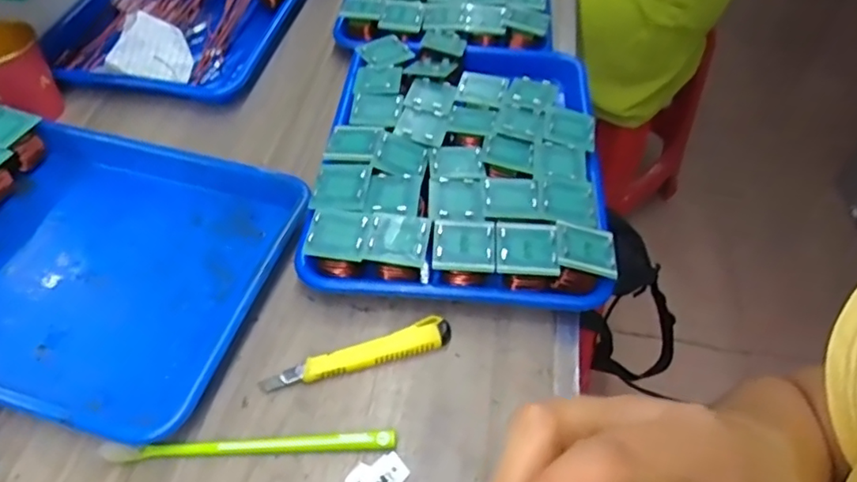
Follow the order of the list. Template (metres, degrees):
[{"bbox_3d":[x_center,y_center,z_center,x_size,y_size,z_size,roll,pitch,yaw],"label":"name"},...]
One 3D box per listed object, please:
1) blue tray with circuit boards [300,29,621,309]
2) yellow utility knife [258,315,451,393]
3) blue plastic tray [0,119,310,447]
[{"bbox_3d":[0.031,-0.085,0.537,0.240,0.050,0.328,4,50,4],"label":"blue tray with circuit boards"},{"bbox_3d":[-0.051,0.083,0.427,0.136,0.011,0.021,-15,52,-11],"label":"yellow utility knife"},{"bbox_3d":[-0.263,0.014,0.468,0.276,0.042,0.245,12,51,11],"label":"blue plastic tray"}]

